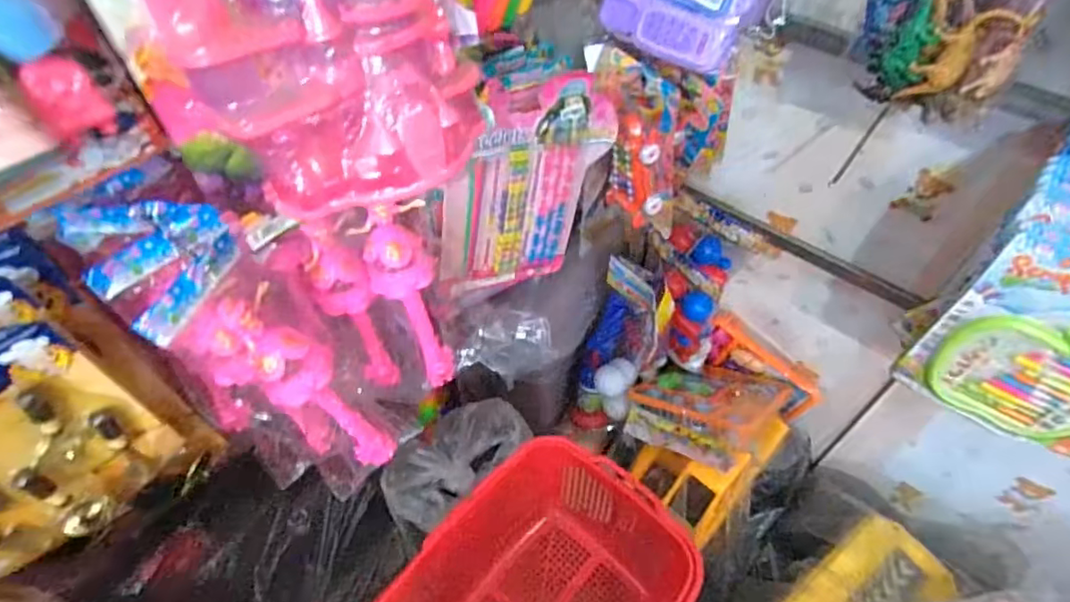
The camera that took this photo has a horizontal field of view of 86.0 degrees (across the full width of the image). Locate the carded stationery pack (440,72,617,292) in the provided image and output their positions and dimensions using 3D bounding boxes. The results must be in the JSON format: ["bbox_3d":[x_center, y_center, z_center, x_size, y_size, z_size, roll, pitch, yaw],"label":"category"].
[{"bbox_3d":[-0.020,-0.153,0.829,0.228,0.342,0.020,-8,47,-29],"label":"carded stationery pack"}]

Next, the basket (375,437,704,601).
[{"bbox_3d":[0.001,0.430,0.781,0.299,0.237,0.389,32,58,24],"label":"basket"}]

